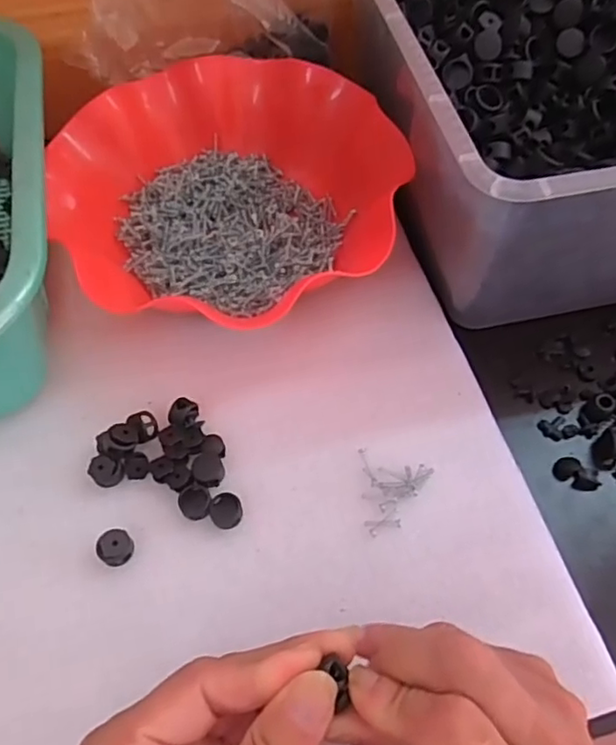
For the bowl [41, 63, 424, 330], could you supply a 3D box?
[{"bbox_3d":[-0.053,-0.120,0.395,0.210,0.061,0.213,-20,61,-11],"label":"bowl"}]

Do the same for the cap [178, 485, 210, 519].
[{"bbox_3d":[-0.060,0.069,0.318,0.016,0.005,0.018,-4,59,-2],"label":"cap"}]

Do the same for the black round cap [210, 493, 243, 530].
[{"bbox_3d":[-0.043,0.073,0.317,0.017,0.007,0.018,0,59,0],"label":"black round cap"}]

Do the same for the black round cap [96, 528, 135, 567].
[{"bbox_3d":[-0.098,0.089,0.305,0.017,0.011,0.017,0,59,0],"label":"black round cap"}]

